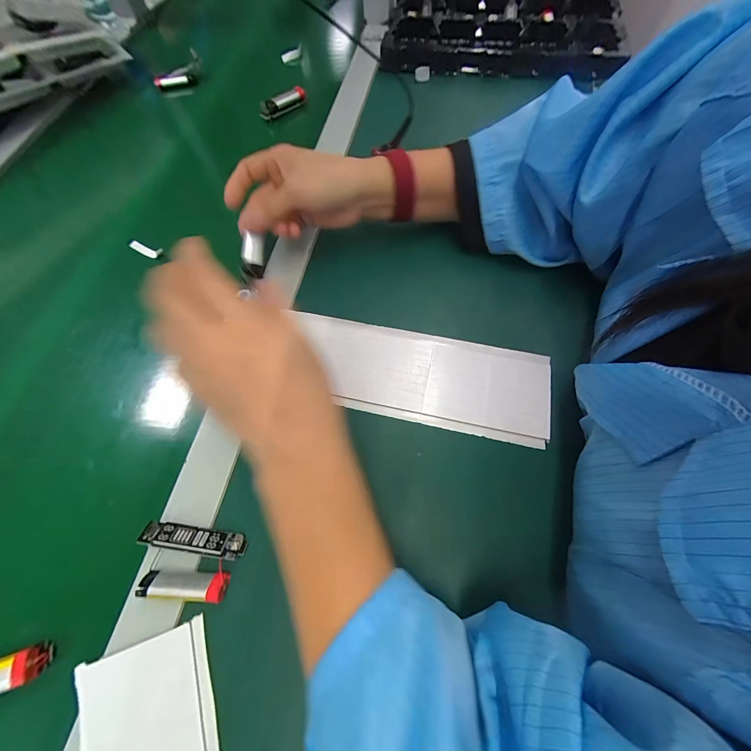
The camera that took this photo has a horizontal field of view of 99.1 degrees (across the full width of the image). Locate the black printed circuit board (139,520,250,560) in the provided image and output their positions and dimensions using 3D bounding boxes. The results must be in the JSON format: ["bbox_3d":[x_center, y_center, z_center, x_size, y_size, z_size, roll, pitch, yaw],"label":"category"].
[{"bbox_3d":[-0.124,0.112,0.218,0.067,0.010,0.015,7,66,4],"label":"black printed circuit board"}]

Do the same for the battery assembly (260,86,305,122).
[{"bbox_3d":[-0.124,-0.370,0.433,0.067,0.022,0.019,-35,70,-13],"label":"battery assembly"}]

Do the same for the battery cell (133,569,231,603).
[{"bbox_3d":[-0.127,0.138,0.211,0.058,0.010,0.014,2,66,2],"label":"battery cell"}]

